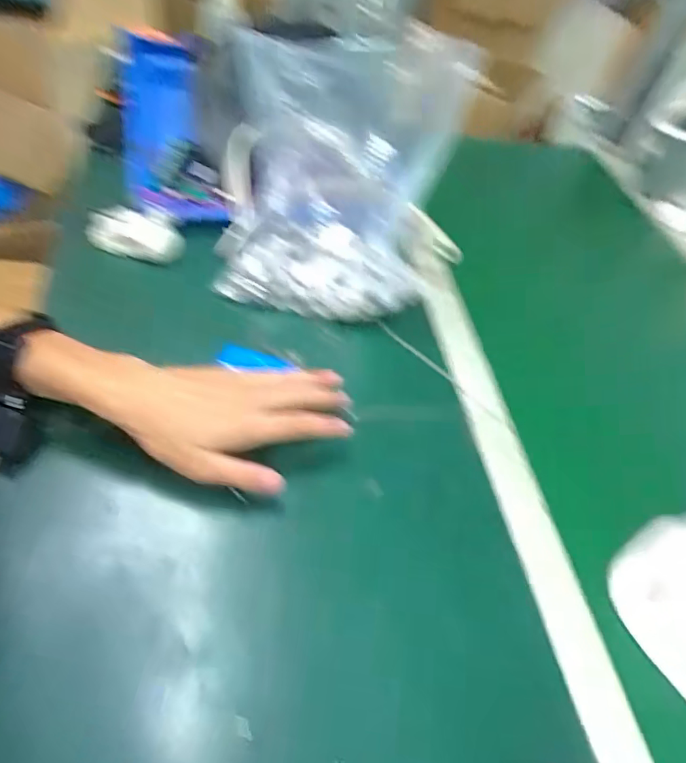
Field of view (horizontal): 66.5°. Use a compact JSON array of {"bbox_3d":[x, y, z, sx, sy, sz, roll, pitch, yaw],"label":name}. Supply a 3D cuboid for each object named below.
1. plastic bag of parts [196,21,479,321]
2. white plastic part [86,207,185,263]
[{"bbox_3d":[-0.019,-0.200,0.522,0.210,0.208,0.173,9,51,-6],"label":"plastic bag of parts"},{"bbox_3d":[-0.224,-0.160,0.566,0.096,0.031,0.054,24,51,6],"label":"white plastic part"}]

